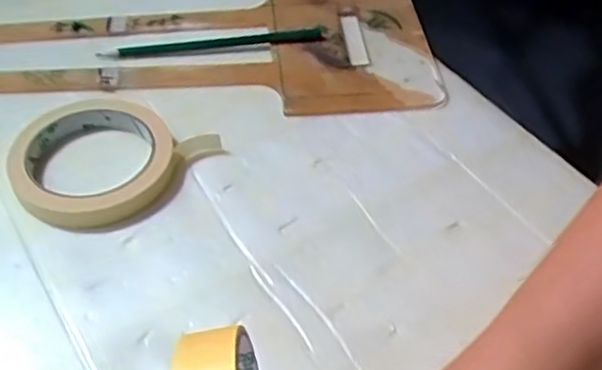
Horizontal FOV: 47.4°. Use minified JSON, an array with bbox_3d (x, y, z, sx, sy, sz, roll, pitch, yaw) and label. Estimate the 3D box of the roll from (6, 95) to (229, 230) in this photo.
[{"bbox_3d":[-0.130,-0.017,0.446,0.111,0.016,0.108,1,48,-1],"label":"roll"}]

